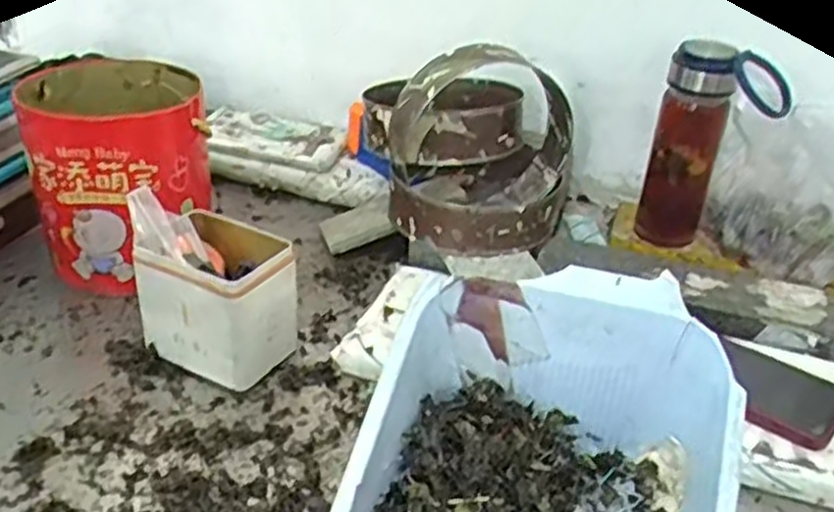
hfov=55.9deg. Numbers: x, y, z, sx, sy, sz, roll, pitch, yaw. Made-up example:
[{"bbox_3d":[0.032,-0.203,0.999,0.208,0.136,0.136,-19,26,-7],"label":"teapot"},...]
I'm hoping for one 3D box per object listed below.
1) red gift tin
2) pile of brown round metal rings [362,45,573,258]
[{"bbox_3d":[-0.297,-0.079,0.789,0.156,0.183,0.165,-10,35,-23],"label":"red gift tin"},{"bbox_3d":[0.054,-0.137,0.820,0.200,0.181,0.253,4,32,-2],"label":"pile of brown round metal rings"}]

